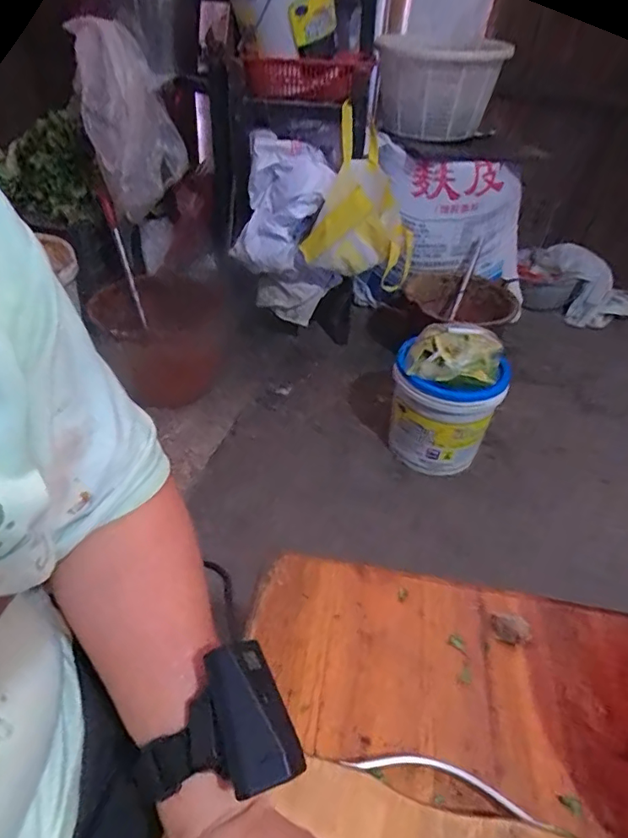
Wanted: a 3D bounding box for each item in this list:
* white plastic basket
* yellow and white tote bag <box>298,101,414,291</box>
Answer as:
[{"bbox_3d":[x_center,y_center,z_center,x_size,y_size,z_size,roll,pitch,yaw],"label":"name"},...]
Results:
[{"bbox_3d":[0.316,-0.852,1.364,0.316,0.206,0.372,10,41,5],"label":"white plastic basket"},{"bbox_3d":[0.112,-0.500,1.254,0.190,0.360,0.201,-22,48,-28],"label":"yellow and white tote bag"}]

